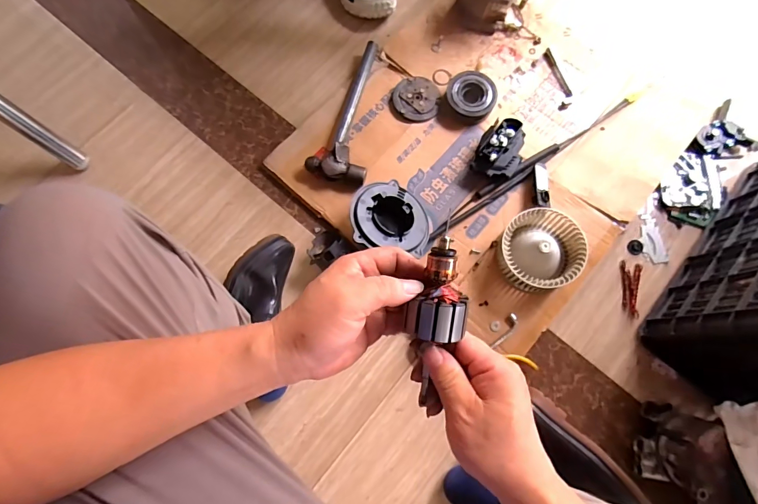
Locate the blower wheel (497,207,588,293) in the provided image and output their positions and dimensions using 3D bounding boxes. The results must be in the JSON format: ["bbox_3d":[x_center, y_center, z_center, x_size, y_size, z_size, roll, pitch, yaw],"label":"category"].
[{"bbox_3d":[0.297,-0.003,0.717,0.136,0.062,0.139,0,76,0],"label":"blower wheel"}]

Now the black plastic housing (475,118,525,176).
[{"bbox_3d":[0.243,-0.202,0.782,0.084,0.063,0.114,23,77,5],"label":"black plastic housing"}]

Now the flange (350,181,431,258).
[{"bbox_3d":[0.018,-0.064,0.741,0.153,0.050,0.159,5,66,-19],"label":"flange"}]

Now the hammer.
[{"bbox_3d":[-0.060,-0.306,0.824,0.123,0.049,0.342,10,75,3],"label":"hammer"}]

